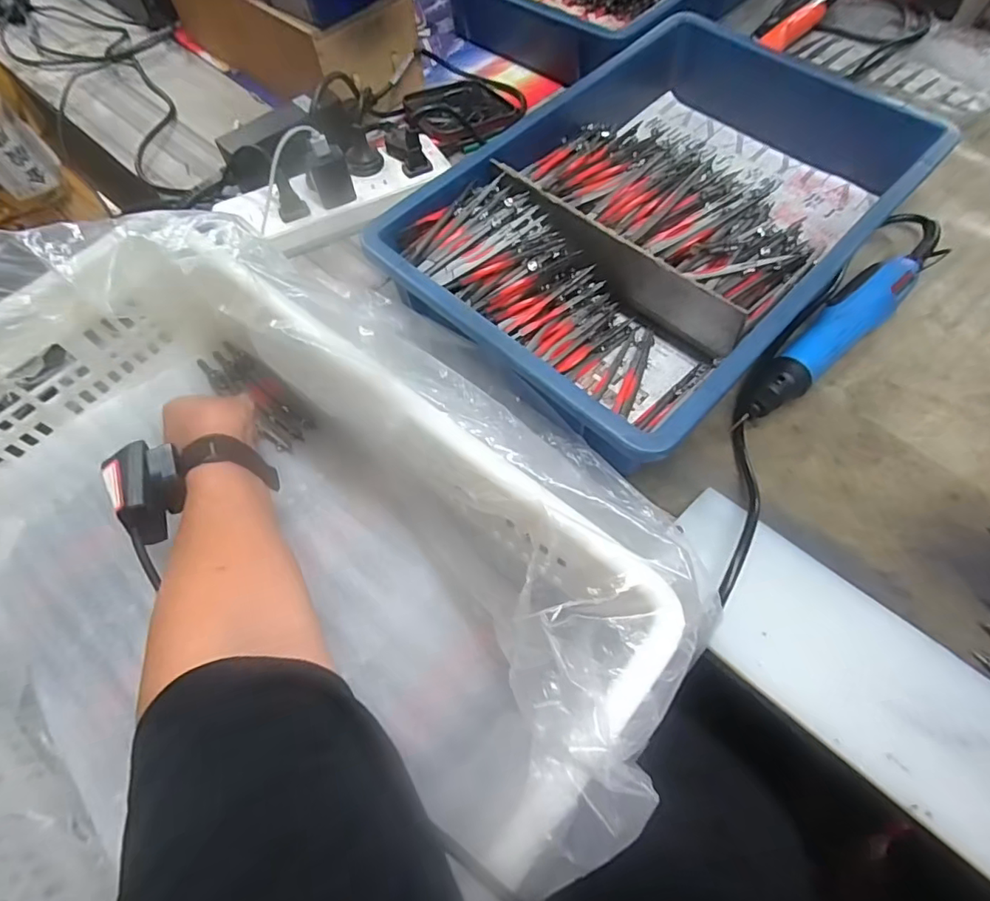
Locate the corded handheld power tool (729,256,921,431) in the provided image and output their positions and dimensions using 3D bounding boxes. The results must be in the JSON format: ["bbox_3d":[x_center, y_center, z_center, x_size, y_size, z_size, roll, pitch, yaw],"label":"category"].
[{"bbox_3d":[0.266,-0.090,0.418,0.211,0.034,0.038,-37,68,-16],"label":"corded handheld power tool"}]

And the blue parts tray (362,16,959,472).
[{"bbox_3d":[0.149,-0.207,0.456,0.282,0.080,0.444,41,70,19],"label":"blue parts tray"}]

